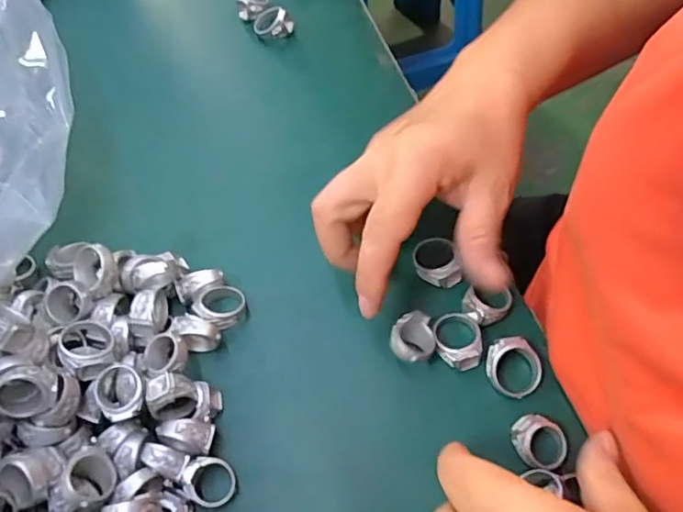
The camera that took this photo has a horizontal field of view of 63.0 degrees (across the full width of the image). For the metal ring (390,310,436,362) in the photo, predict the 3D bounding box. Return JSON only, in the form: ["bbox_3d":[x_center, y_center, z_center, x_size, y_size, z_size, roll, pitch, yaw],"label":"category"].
[{"bbox_3d":[0.038,0.045,0.294,0.023,0.017,0.027,26,67,16],"label":"metal ring"}]

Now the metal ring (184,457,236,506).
[{"bbox_3d":[-0.064,0.109,0.270,0.024,0.006,0.024,-9,75,-26],"label":"metal ring"}]

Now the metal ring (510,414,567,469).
[{"bbox_3d":[0.095,0.089,0.267,0.026,0.007,0.022,29,68,17],"label":"metal ring"}]

